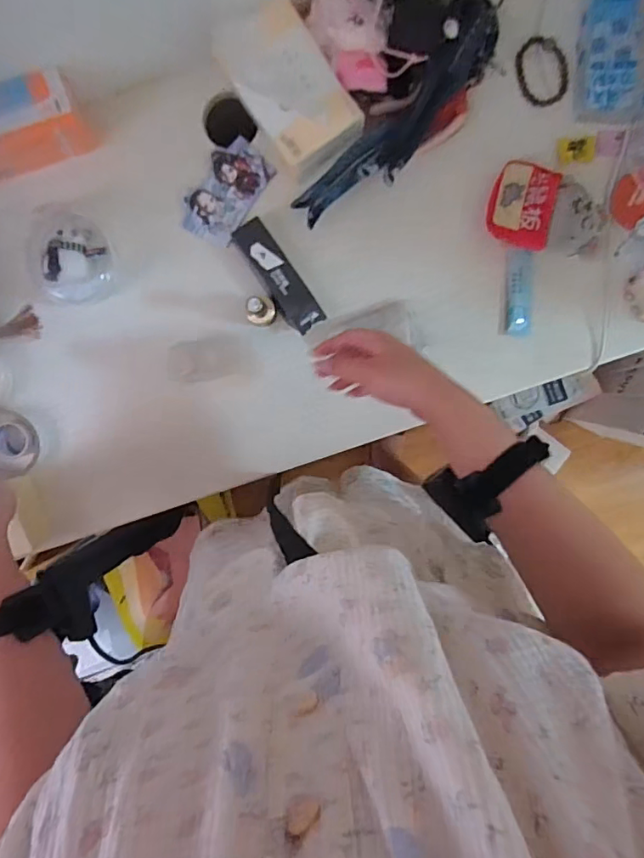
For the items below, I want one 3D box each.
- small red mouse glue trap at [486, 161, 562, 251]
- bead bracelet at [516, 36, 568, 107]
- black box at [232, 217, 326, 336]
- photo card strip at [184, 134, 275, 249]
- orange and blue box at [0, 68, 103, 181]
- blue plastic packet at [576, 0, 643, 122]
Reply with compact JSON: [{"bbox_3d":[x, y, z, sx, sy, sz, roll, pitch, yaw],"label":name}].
[{"bbox_3d":[0.225,-0.255,0.589,0.071,0.016,0.097,13,85,18],"label":"small red mouse glue trap"},{"bbox_3d":[0.253,-0.411,0.599,0.052,0.010,0.075,-15,97,0],"label":"bead bracelet"},{"bbox_3d":[-0.051,-0.177,0.613,0.040,0.027,0.137,-35,96,3],"label":"black box"},{"bbox_3d":[-0.112,-0.277,0.614,0.066,0.005,0.117,34,94,-10],"label":"photo card strip"},{"bbox_3d":[-0.328,-0.315,0.563,0.156,0.090,0.069,-20,97,1],"label":"orange and blue box"},{"bbox_3d":[0.328,-0.424,0.575,0.085,0.032,0.158,-2,97,-1],"label":"blue plastic packet"}]

